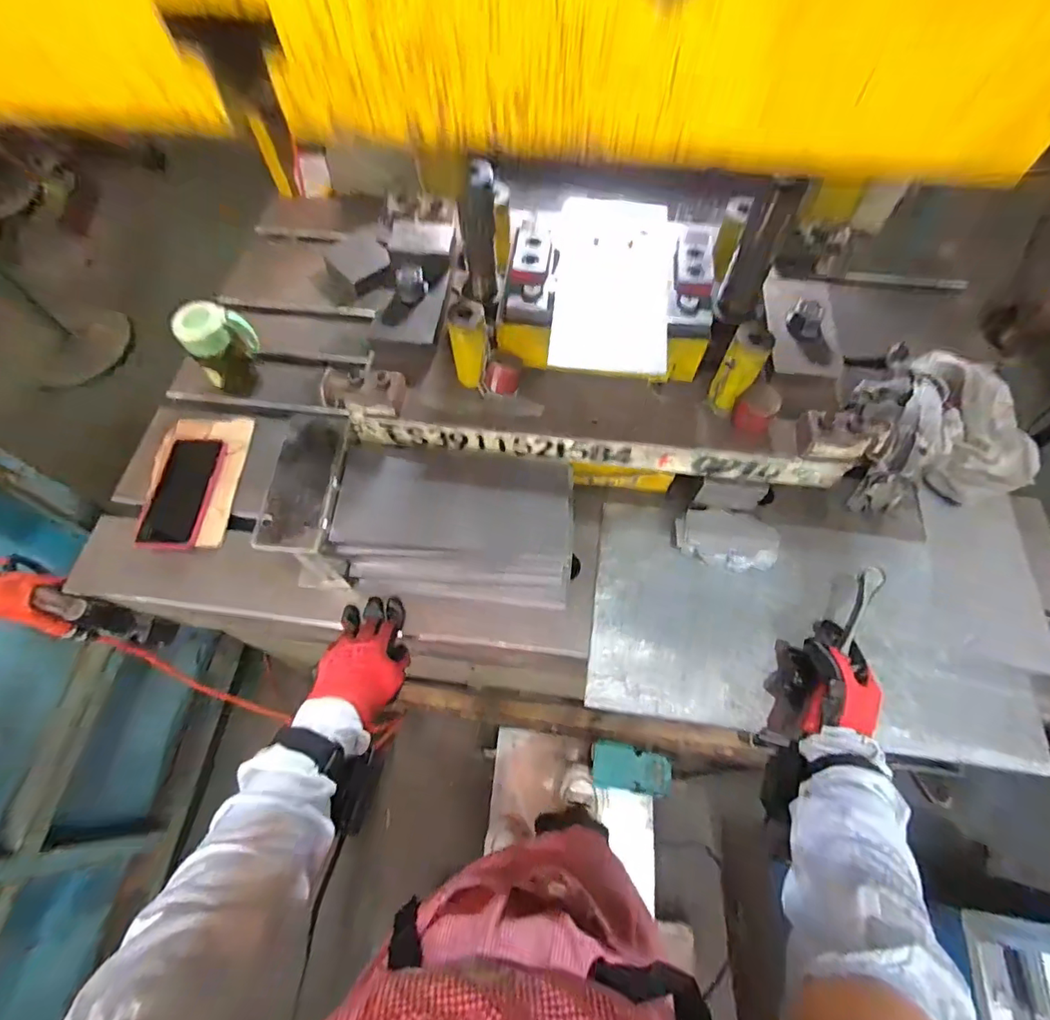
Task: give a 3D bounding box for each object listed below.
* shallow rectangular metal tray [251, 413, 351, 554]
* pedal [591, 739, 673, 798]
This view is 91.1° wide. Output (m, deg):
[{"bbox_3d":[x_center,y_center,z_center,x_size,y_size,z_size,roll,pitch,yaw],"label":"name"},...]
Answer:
[{"bbox_3d":[-0.240,-0.035,0.570,0.073,0.019,0.170,0,63,1],"label":"shallow rectangular metal tray"},{"bbox_3d":[0.248,0.600,1.191,0.191,0.052,0.098,12,64,7],"label":"pedal"}]

